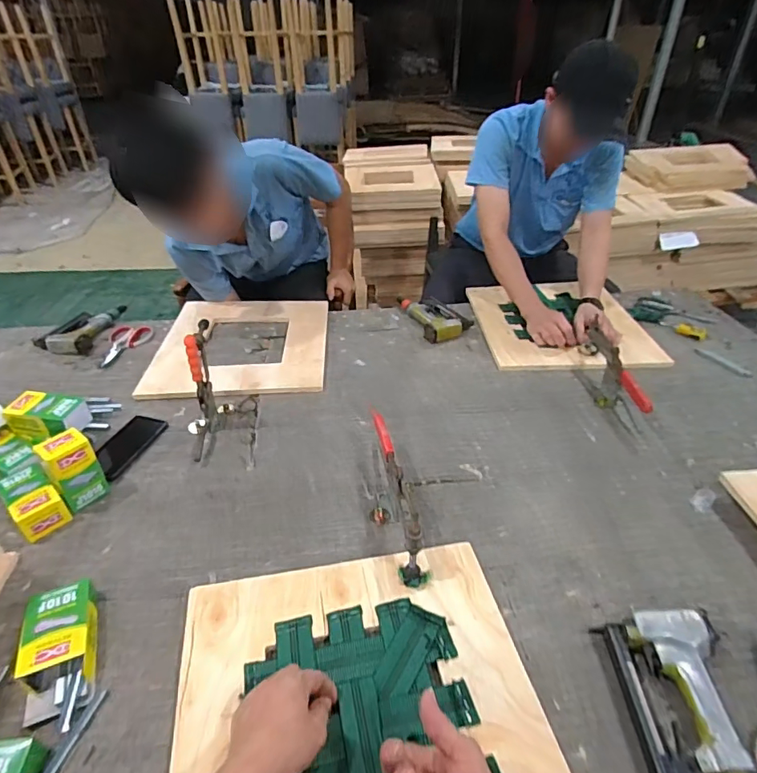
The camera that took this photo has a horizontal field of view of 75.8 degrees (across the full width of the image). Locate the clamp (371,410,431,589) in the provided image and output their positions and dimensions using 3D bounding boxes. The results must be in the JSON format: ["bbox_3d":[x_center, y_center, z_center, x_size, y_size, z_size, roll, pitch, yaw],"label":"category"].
[{"bbox_3d":[0.035,0.159,0.767,0.049,0.110,0.299,-5,37,-6],"label":"clamp"}]

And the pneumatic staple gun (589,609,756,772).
[{"bbox_3d":[0.341,0.372,0.524,0.125,0.041,0.252,0,37,1],"label":"pneumatic staple gun"}]

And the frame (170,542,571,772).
[{"bbox_3d":[-0.015,0.378,0.526,0.394,0.014,0.424,-8,37,-9],"label":"frame"}]

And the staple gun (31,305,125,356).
[{"bbox_3d":[-0.777,-0.157,1.261,0.144,0.038,0.247,-4,37,-3],"label":"staple gun"}]

